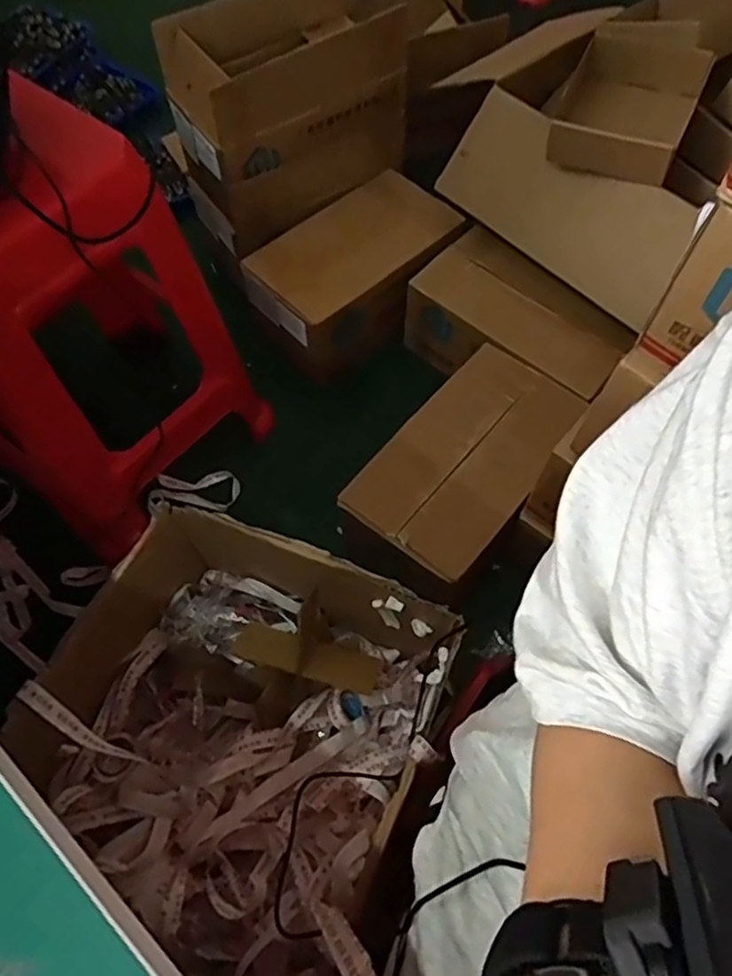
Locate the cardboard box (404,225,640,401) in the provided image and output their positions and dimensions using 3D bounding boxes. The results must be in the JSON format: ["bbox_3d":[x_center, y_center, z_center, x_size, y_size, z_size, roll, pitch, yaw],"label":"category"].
[{"bbox_3d":[0.261,-0.274,1.131,0.368,0.162,0.189,39,69,19],"label":"cardboard box"}]

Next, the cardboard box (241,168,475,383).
[{"bbox_3d":[-0.002,-0.397,1.211,0.388,0.188,0.228,-37,68,-17],"label":"cardboard box"}]

